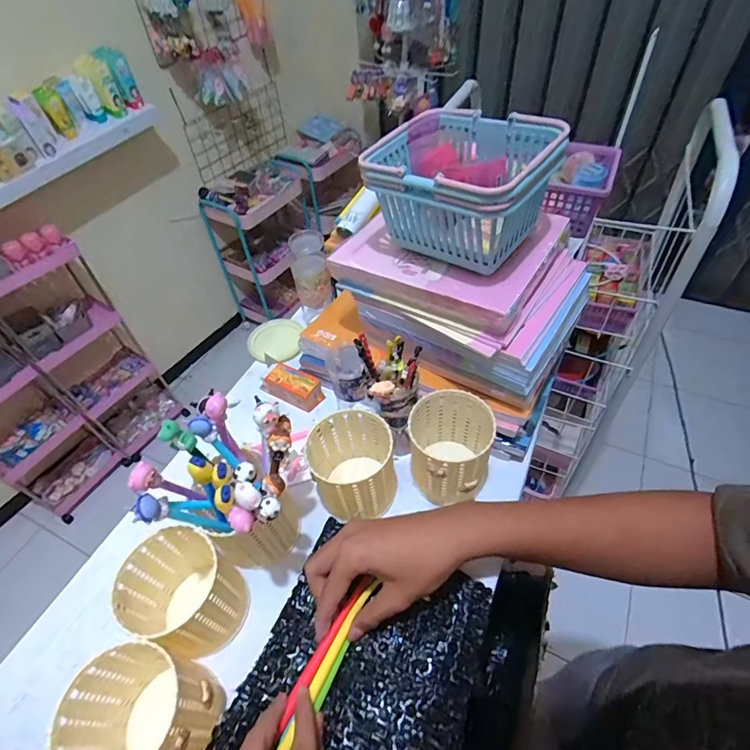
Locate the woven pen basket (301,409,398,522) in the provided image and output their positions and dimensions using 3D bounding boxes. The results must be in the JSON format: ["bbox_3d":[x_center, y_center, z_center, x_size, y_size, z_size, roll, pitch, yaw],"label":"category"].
[{"bbox_3d":[-0.024,0.090,0.463,0.082,0.092,0.095,-4,49,2],"label":"woven pen basket"}]

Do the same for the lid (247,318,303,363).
[{"bbox_3d":[-0.148,-0.052,0.650,0.081,0.010,0.072,-15,62,-17],"label":"lid"}]

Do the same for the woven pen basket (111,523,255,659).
[{"bbox_3d":[-0.167,0.194,0.389,0.085,0.094,0.083,-3,49,3],"label":"woven pen basket"}]

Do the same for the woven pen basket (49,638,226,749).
[{"bbox_3d":[-0.176,0.264,0.332,0.084,0.089,0.090,-3,49,3],"label":"woven pen basket"}]

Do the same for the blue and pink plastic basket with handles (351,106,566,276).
[{"bbox_3d":[0.081,-0.177,0.418,0.155,0.101,0.125,32,59,28],"label":"blue and pink plastic basket with handles"}]

